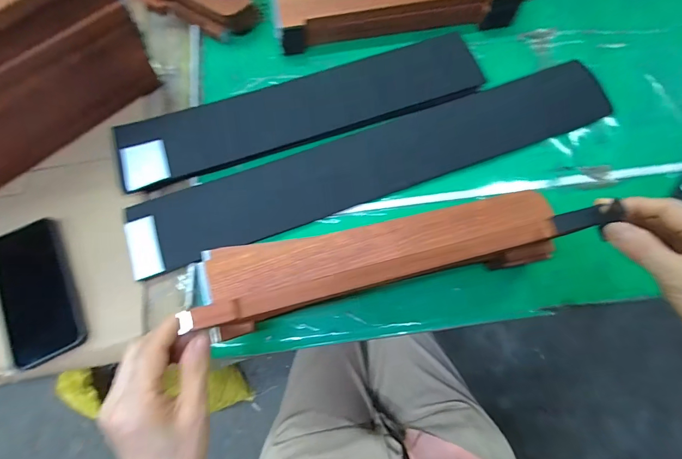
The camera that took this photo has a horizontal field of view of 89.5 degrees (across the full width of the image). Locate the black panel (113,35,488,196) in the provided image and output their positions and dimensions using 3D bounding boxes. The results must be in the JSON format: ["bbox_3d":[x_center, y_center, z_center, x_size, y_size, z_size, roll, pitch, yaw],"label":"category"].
[{"bbox_3d":[-0.051,-0.164,0.466,0.484,0.017,0.102,-17,69,-4],"label":"black panel"}]

